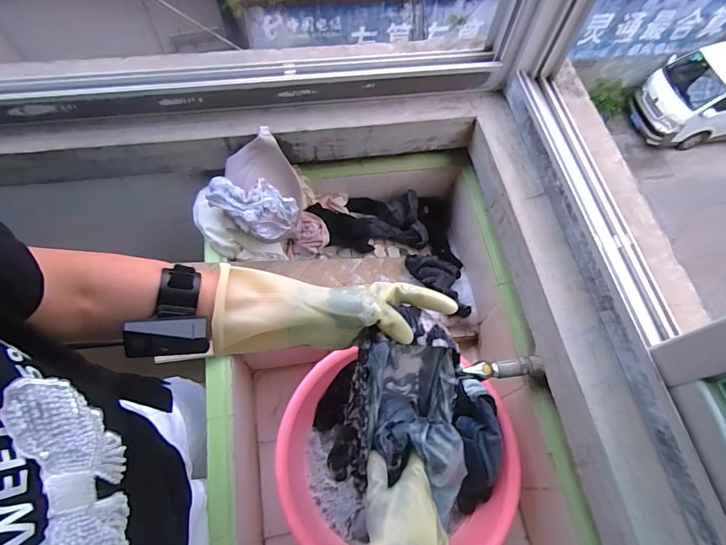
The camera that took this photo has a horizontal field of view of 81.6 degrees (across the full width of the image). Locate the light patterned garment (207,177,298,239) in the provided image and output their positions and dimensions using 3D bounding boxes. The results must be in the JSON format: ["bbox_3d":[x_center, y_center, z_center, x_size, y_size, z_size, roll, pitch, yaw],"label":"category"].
[{"bbox_3d":[-0.193,-0.115,0.725,0.143,0.049,0.085,20,65,7],"label":"light patterned garment"}]

